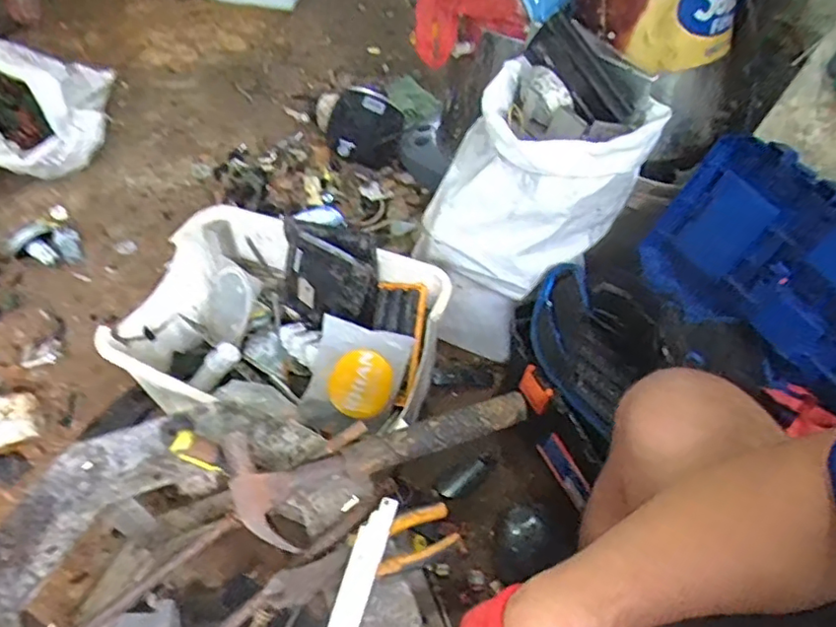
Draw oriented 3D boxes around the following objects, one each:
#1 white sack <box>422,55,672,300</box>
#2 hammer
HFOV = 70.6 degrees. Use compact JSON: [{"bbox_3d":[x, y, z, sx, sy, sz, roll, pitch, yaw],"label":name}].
[{"bbox_3d":[0.183,-0.195,0.933,0.275,0.300,0.263,25,56,16],"label":"white sack"},{"bbox_3d":[-0.026,0.148,0.581,0.303,0.055,0.099,-10,54,-10],"label":"hammer"}]

